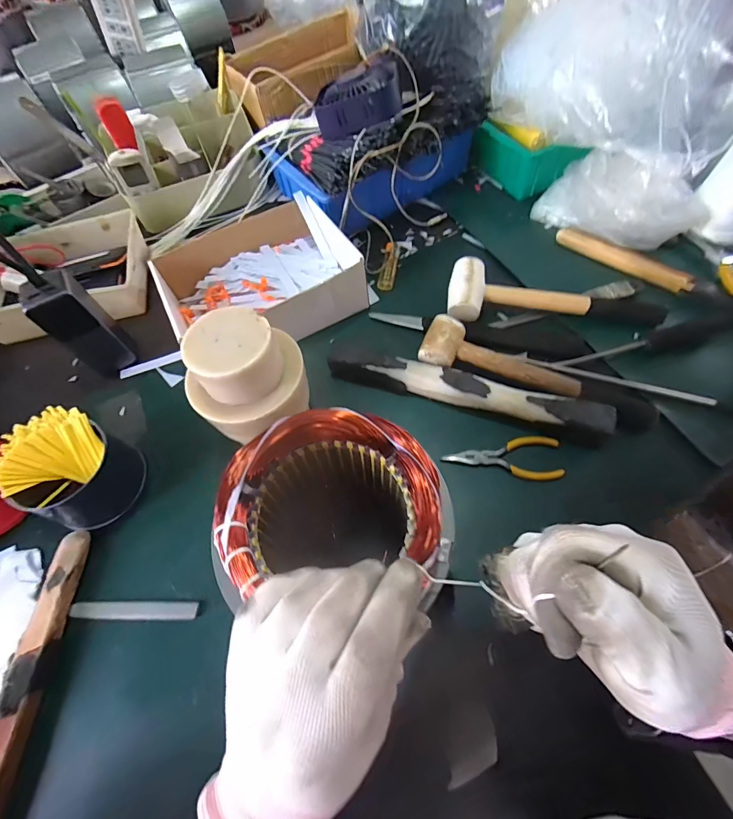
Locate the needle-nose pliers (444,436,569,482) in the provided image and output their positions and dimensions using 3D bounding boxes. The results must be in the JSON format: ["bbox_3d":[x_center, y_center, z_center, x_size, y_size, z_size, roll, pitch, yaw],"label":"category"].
[{"bbox_3d":[0.145,0.052,0.413,0.117,0.018,0.046,2,63,5],"label":"needle-nose pliers"}]

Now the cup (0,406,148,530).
[{"bbox_3d":[-0.300,0.064,0.399,0.099,0.084,0.093,-1,62,3],"label":"cup"}]

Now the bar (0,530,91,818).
[{"bbox_3d":[-0.298,0.249,0.327,0.033,0.019,0.274,-2,62,2],"label":"bar"}]

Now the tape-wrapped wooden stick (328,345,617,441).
[{"bbox_3d":[0.107,-0.026,0.437,0.309,0.031,0.038,17,65,12],"label":"tape-wrapped wooden stick"}]

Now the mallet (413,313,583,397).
[{"bbox_3d":[0.154,-0.060,0.450,0.178,0.038,0.060,16,65,11],"label":"mallet"}]

